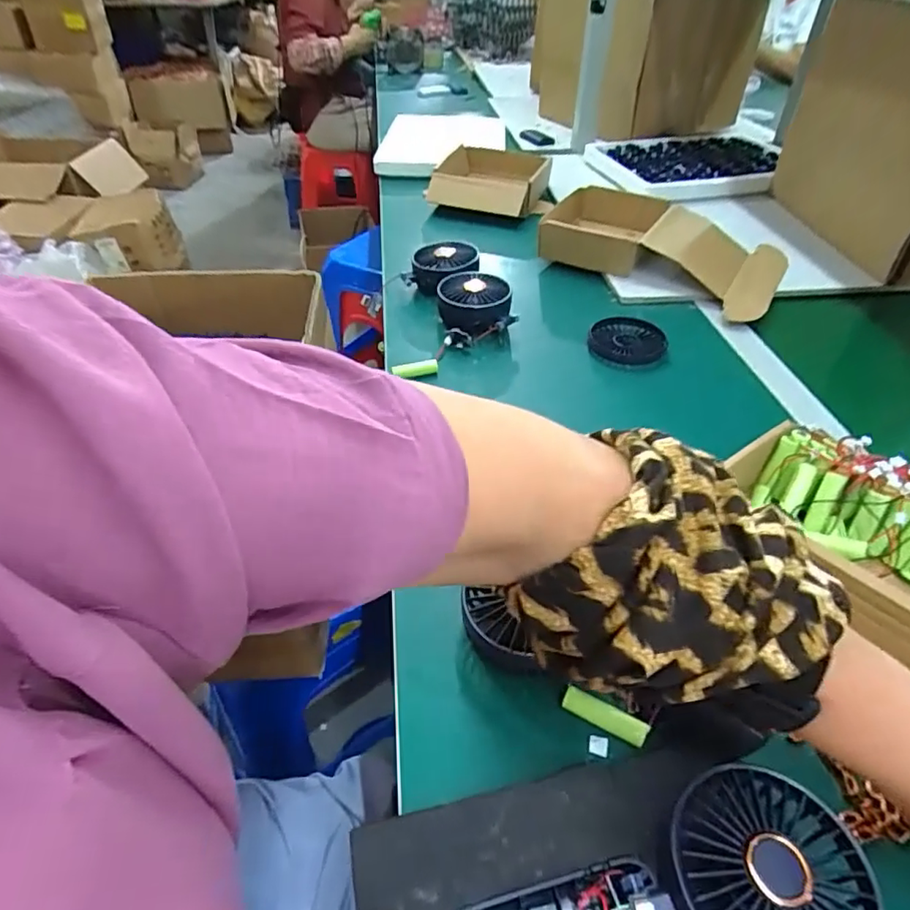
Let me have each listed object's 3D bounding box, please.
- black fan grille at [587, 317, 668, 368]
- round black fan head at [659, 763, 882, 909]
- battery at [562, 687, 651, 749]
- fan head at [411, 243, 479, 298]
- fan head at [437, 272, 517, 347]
[{"bbox_3d":[0.198,-0.131,0.649,0.083,0.019,0.076,1,43,-1],"label":"black fan grille"},{"bbox_3d":[0.139,0.189,0.253,0.082,0.029,0.082,-5,44,-7],"label":"round black fan head"},{"bbox_3d":[0.091,0.158,0.340,0.050,0.013,0.013,22,47,20],"label":"battery"},{"bbox_3d":[-0.013,-0.245,0.740,0.086,0.043,0.083,0,43,-2],"label":"fan head"},{"bbox_3d":[0.023,-0.176,0.655,0.081,0.037,0.096,-9,44,-11],"label":"fan head"}]

